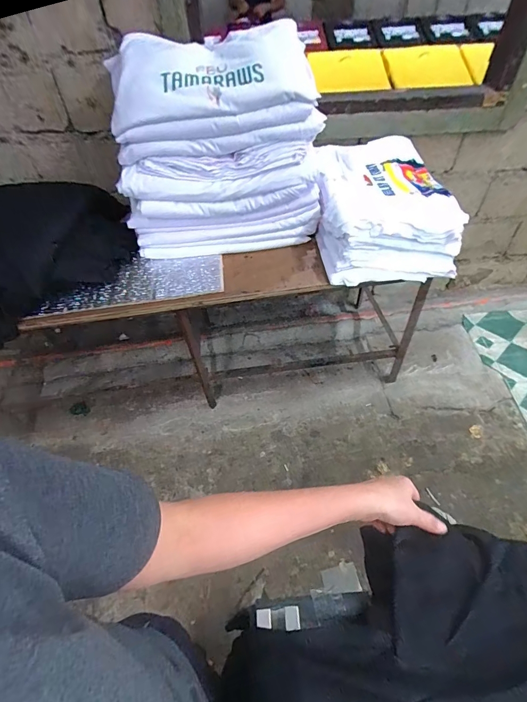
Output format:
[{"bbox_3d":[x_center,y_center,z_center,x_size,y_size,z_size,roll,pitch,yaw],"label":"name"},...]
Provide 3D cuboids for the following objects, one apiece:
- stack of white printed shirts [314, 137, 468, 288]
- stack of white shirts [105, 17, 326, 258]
[{"bbox_3d":[0.370,-0.490,1.144,0.394,0.174,0.549,-2,48,1],"label":"stack of white printed shirts"},{"bbox_3d":[-0.148,-0.635,1.112,0.596,0.511,0.382,-7,48,-4],"label":"stack of white shirts"}]

